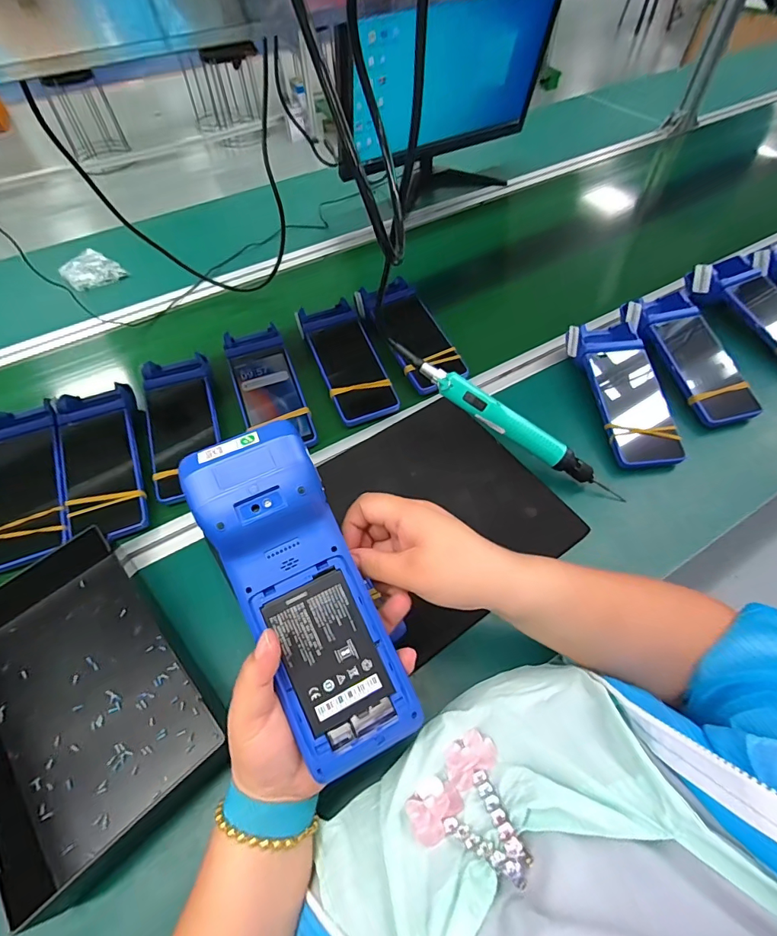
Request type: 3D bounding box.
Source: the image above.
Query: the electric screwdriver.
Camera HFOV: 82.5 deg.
[{"bbox_3d":[0.133,-0.052,0.504,0.317,0.027,0.027,34,61,-1],"label":"electric screwdriver"}]

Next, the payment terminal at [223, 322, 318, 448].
[{"bbox_3d":[-0.161,-0.109,0.599,0.078,0.039,0.203,-19,57,-11],"label":"payment terminal"}]

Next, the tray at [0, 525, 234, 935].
[{"bbox_3d":[-0.283,0.188,0.392,0.173,0.048,0.290,-38,63,-22],"label":"tray"}]

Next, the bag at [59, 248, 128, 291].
[{"bbox_3d":[-0.540,-0.359,0.802,0.086,0.025,0.098,-40,63,-23],"label":"bag"}]

